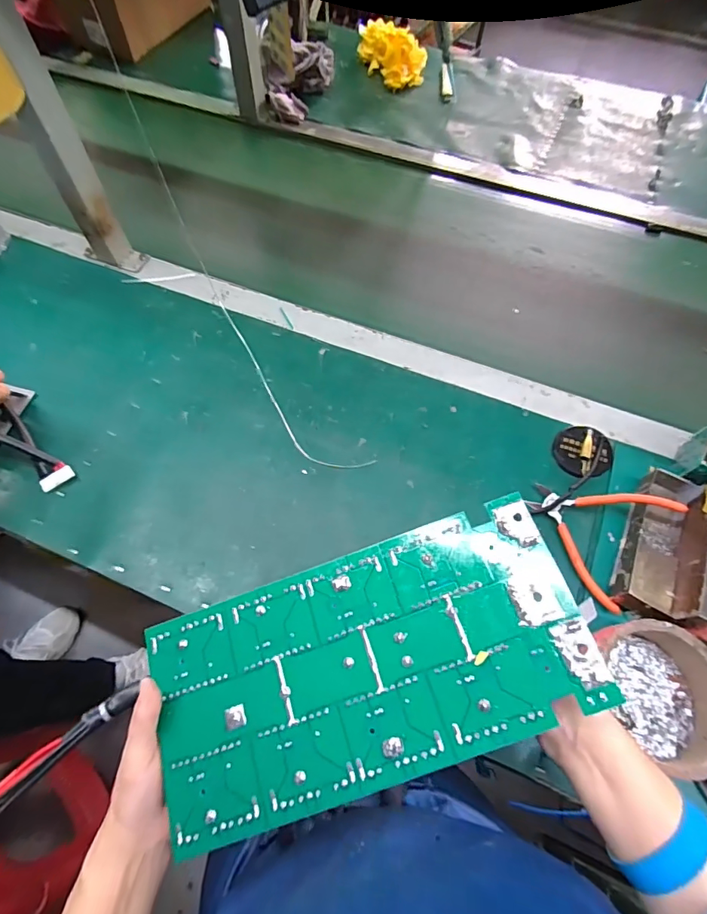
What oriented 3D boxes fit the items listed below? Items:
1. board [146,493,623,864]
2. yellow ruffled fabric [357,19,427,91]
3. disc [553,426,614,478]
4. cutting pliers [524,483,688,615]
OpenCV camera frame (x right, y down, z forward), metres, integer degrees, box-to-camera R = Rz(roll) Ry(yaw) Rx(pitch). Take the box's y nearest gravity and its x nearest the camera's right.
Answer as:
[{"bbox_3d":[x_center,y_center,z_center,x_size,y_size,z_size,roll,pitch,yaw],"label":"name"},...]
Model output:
[{"bbox_3d":[0.006,0.135,0.299,0.279,0.006,0.133,-21,64,2],"label":"board"},{"bbox_3d":[0.095,-0.846,0.953,0.116,0.067,0.145,-26,66,-13],"label":"yellow ruffled fabric"},{"bbox_3d":[0.283,-0.009,0.556,0.069,0.015,0.066,0,63,0],"label":"disc"},{"bbox_3d":[0.261,0.074,0.501,0.131,0.021,0.130,36,85,28],"label":"cutting pliers"}]

